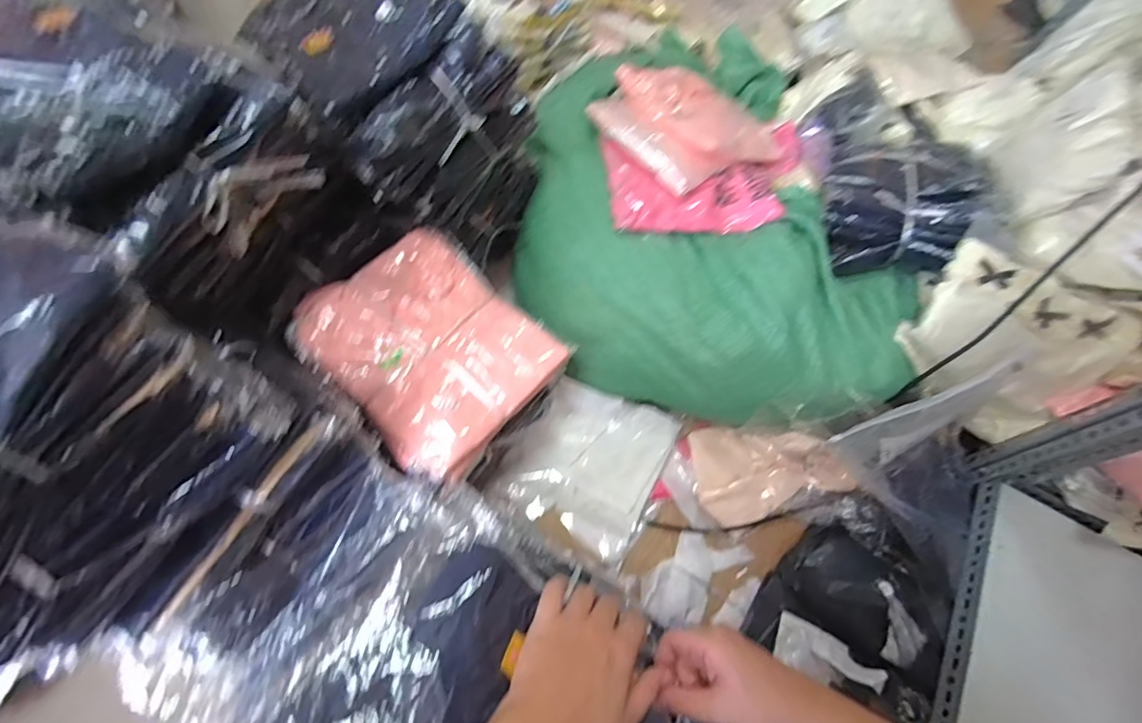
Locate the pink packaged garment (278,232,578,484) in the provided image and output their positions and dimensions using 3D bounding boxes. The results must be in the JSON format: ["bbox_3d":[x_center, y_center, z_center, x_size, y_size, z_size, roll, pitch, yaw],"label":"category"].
[{"bbox_3d":[-0.175,-0.027,0.634,0.288,0.038,0.233,41,68,16],"label":"pink packaged garment"}]

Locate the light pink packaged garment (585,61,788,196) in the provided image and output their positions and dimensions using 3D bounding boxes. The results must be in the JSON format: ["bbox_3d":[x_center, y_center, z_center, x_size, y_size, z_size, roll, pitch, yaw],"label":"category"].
[{"bbox_3d":[0.199,-0.416,0.844,0.302,0.048,0.259,-28,73,-25],"label":"light pink packaged garment"}]

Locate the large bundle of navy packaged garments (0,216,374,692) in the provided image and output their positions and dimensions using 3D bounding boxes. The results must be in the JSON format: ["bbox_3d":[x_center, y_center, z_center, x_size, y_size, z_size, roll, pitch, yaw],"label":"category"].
[{"bbox_3d":[-0.381,0.064,0.372,0.238,0.302,0.243,31,65,11],"label":"large bundle of navy packaged garments"}]

